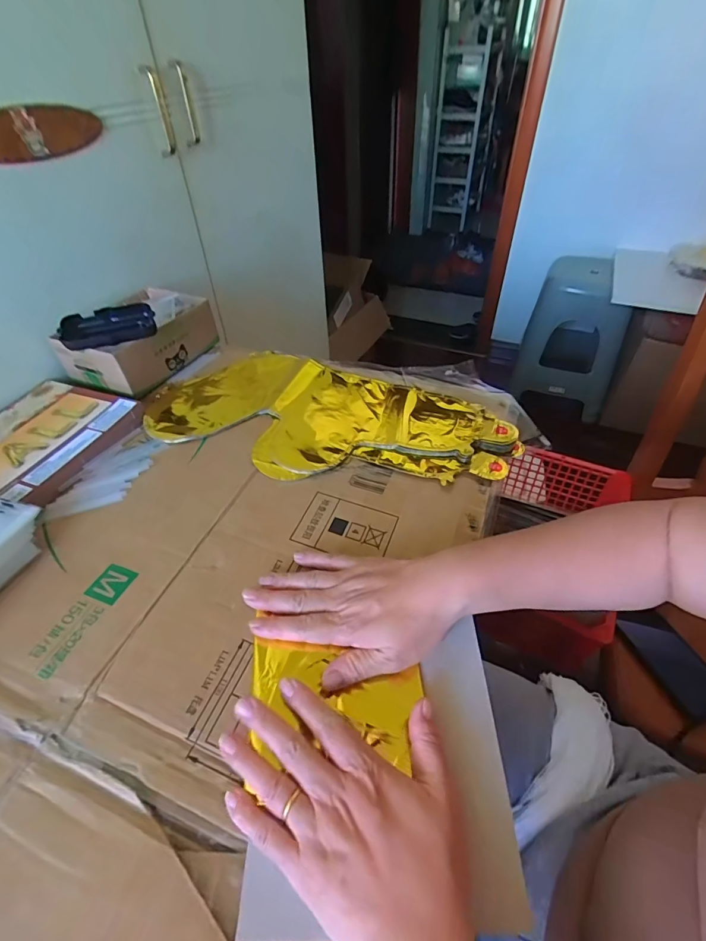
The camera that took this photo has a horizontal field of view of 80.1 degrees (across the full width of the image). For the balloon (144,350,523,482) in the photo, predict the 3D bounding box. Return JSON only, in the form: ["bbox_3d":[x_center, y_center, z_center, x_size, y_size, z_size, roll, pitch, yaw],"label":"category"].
[{"bbox_3d":[-0.037,-0.068,0.520,0.444,0.013,0.212,18,49,17],"label":"balloon"}]

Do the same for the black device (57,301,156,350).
[{"bbox_3d":[-0.309,-0.184,0.537,0.103,0.033,0.051,-10,46,-7],"label":"black device"}]

